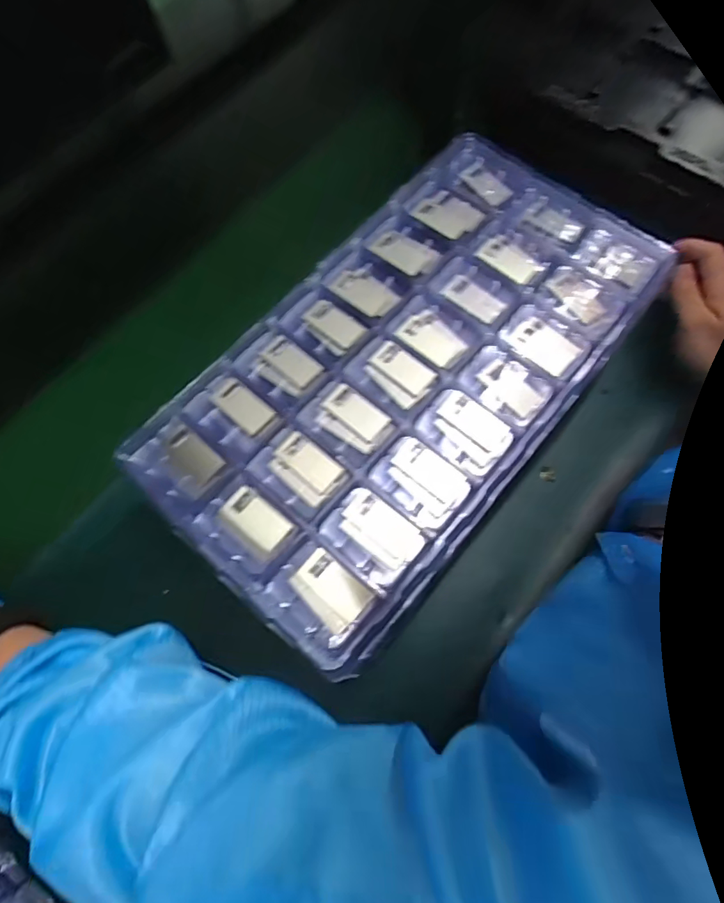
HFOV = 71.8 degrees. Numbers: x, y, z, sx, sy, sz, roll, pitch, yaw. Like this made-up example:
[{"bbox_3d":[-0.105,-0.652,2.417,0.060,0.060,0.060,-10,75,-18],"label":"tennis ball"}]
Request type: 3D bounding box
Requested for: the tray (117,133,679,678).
[{"bbox_3d":[0.038,-0.068,0.355,0.202,0.020,0.385,38,74,16],"label":"tray"}]

